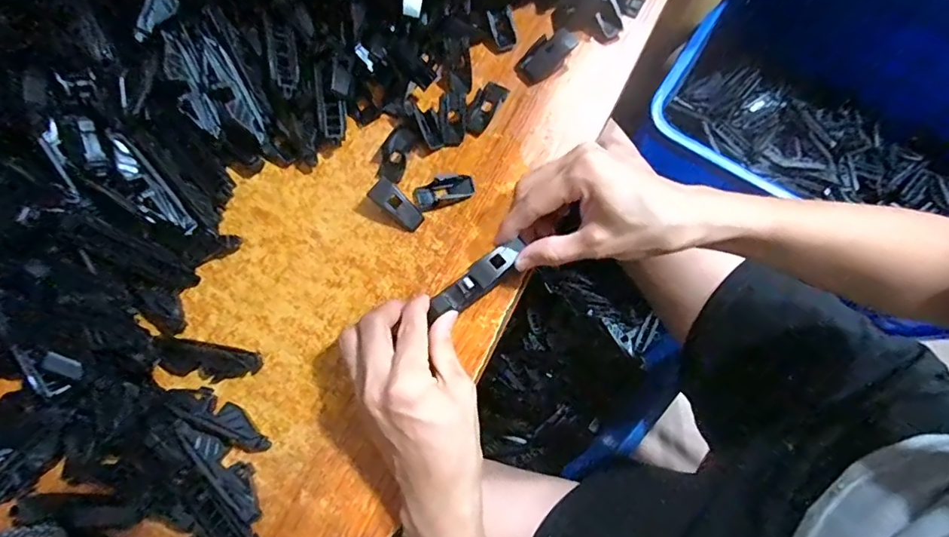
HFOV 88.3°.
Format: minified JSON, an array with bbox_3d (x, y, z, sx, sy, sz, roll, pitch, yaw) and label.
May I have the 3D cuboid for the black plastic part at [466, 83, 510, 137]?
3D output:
[{"bbox_3d":[0.007,-0.120,0.363,0.019,0.006,0.044,31,80,8],"label":"black plastic part"}]

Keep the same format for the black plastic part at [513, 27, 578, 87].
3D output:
[{"bbox_3d":[0.053,-0.159,0.367,0.047,0.014,0.026,-45,71,16],"label":"black plastic part"}]

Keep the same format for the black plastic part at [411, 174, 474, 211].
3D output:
[{"bbox_3d":[-0.022,-0.054,0.348,0.043,0.010,0.020,-16,77,-2],"label":"black plastic part"}]

